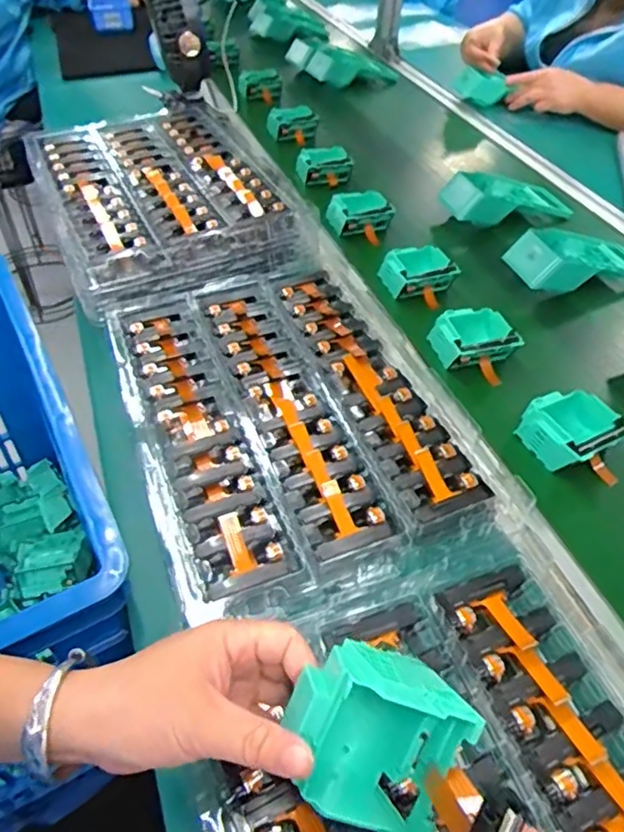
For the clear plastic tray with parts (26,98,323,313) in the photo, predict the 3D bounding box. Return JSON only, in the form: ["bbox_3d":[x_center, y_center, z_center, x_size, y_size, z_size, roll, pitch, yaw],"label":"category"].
[{"bbox_3d":[-0.179,-0.284,0.737,0.293,0.044,0.369,-19,50,-19],"label":"clear plastic tray with parts"}]

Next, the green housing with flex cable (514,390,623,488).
[{"bbox_3d":[0.244,0.020,0.543,0.081,0.045,0.094,-14,49,-15],"label":"green housing with flex cable"}]

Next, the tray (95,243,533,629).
[{"bbox_3d":[-0.026,-0.026,0.542,0.274,0.024,0.382,-16,50,-17],"label":"tray"}]

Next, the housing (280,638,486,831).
[{"bbox_3d":[0.028,0.162,0.300,0.083,0.088,0.053,21,19,3],"label":"housing"}]

